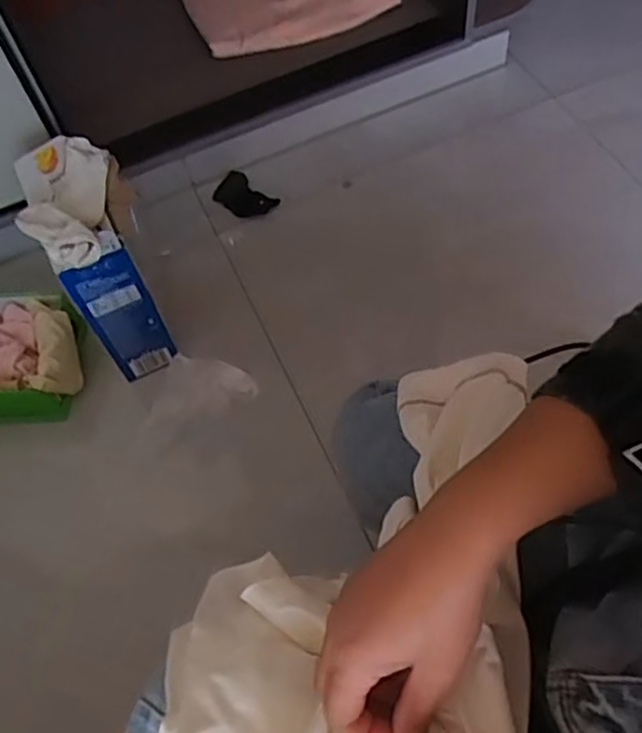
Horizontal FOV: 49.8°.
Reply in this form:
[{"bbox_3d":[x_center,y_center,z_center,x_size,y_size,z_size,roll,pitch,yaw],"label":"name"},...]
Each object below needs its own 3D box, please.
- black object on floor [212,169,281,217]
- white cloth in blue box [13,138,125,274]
[{"bbox_3d":[-0.169,-0.367,1.491,0.084,0.022,0.139,-41,64,-16],"label":"black object on floor"},{"bbox_3d":[-0.383,-0.253,1.049,0.149,0.071,0.353,-20,47,-8],"label":"white cloth in blue box"}]

